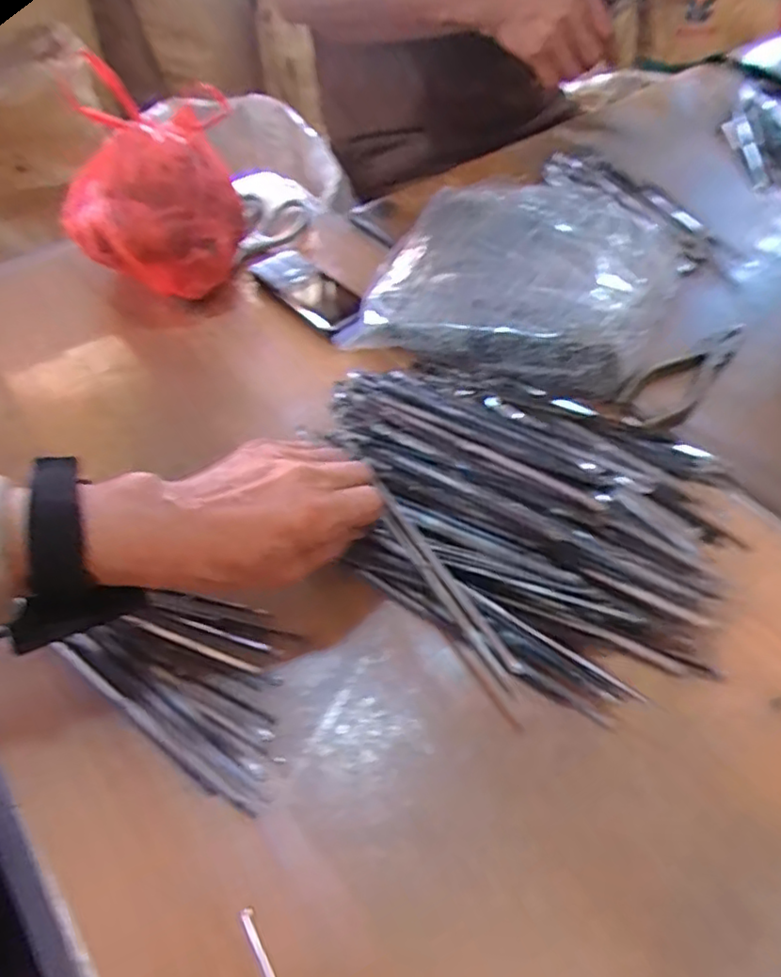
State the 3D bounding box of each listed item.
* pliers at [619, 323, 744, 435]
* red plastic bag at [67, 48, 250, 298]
[{"bbox_3d":[0.242,-0.092,0.502,0.157,0.014,0.045,-36,60,-25],"label":"pliers"},{"bbox_3d":[-0.206,-0.251,0.538,0.143,0.154,0.138,-21,54,-16],"label":"red plastic bag"}]

